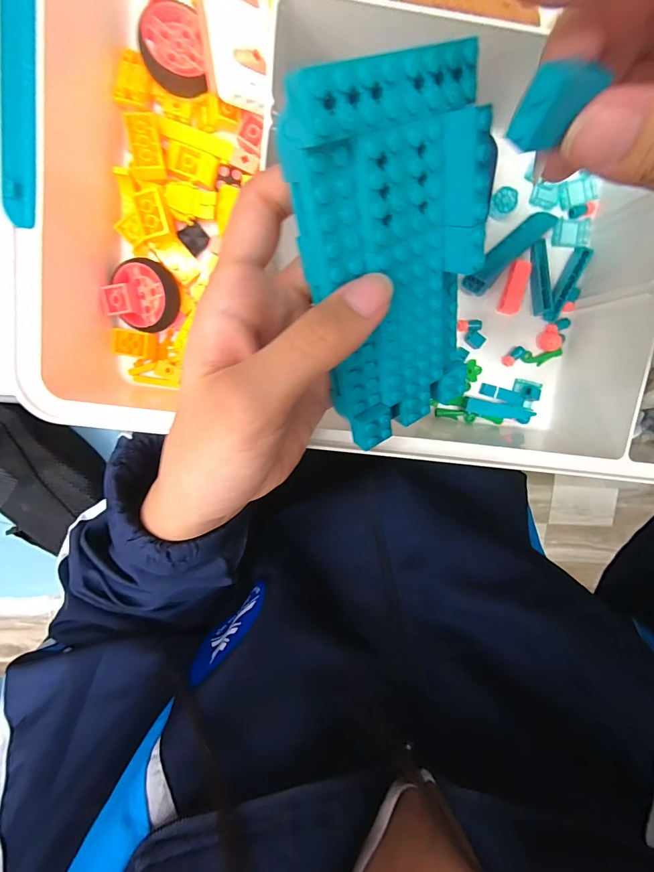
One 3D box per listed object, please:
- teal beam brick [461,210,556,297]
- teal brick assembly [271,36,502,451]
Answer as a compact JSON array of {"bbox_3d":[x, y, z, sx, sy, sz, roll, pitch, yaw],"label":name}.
[{"bbox_3d":[0.116,-0.118,0.246,0.070,0.010,0.016,-44,99,4],"label":"teal beam brick"},{"bbox_3d":[0.028,-0.055,0.142,0.067,0.018,0.123,-25,129,-13],"label":"teal brick assembly"}]

